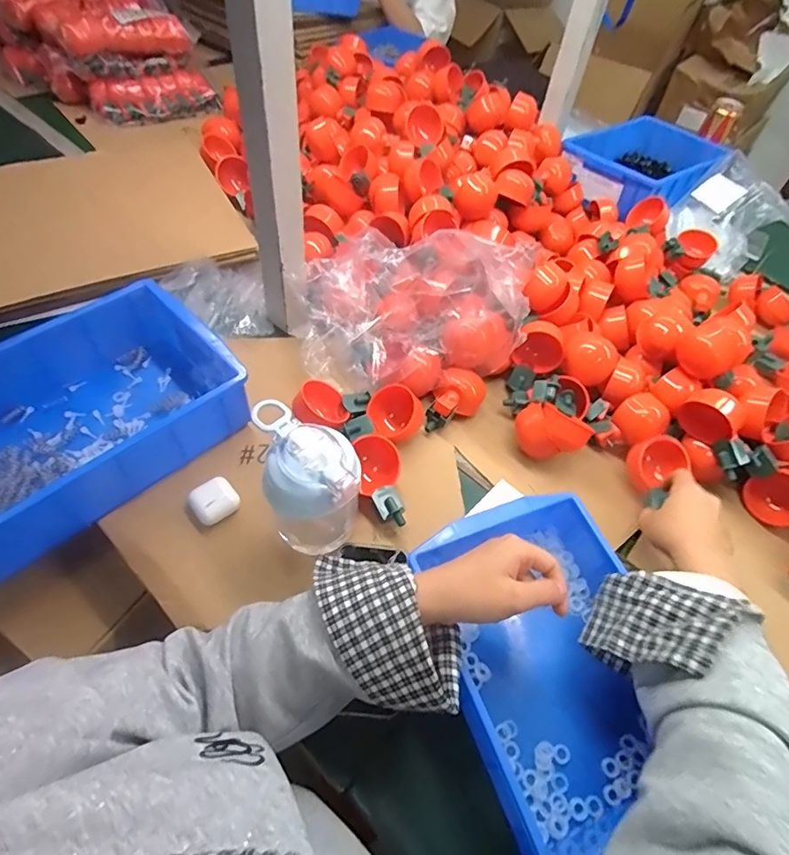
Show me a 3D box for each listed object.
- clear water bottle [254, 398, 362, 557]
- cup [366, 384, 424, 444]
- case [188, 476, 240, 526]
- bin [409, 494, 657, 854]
[{"bbox_3d":[-0.075,0.052,0.454,0.080,0.144,0.097,-10,56,-12],"label":"clear water bottle"},{"bbox_3d":[0.003,-0.015,0.559,0.051,0.043,0.066,-24,60,-21],"label":"cup"},{"bbox_3d":[-0.184,0.074,0.500,0.043,0.017,0.039,-34,64,-26],"label":"case"},{"bbox_3d":[0.139,0.198,0.422,0.174,0.089,0.251,-18,58,-17],"label":"bin"}]

